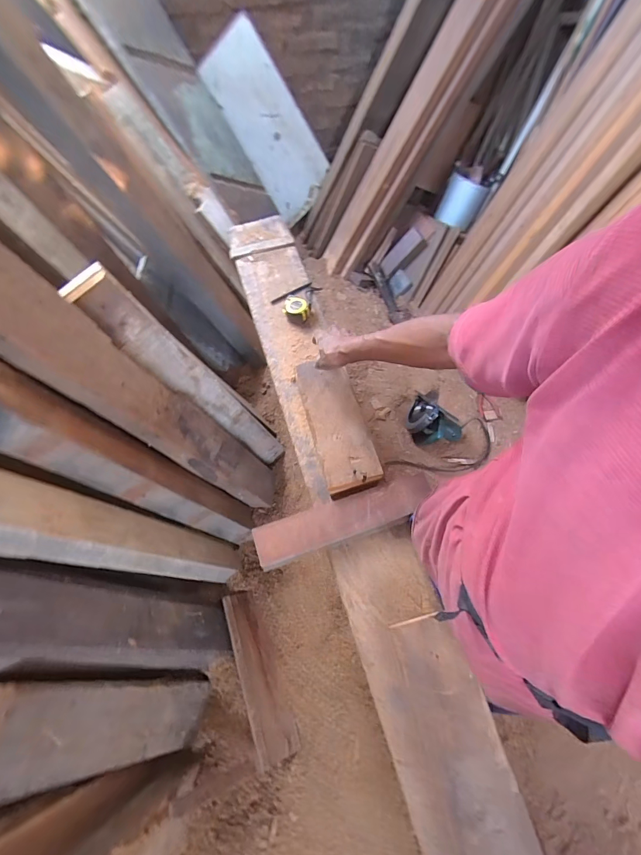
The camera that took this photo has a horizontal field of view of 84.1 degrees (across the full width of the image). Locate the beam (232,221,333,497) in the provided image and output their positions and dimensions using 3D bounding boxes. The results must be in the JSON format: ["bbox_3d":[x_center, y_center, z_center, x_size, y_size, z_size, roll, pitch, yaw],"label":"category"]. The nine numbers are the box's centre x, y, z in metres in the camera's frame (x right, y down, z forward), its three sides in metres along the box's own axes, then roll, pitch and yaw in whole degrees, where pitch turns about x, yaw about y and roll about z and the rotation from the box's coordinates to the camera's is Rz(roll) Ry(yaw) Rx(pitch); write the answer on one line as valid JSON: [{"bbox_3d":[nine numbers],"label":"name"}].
[{"bbox_3d":[-0.075,-0.258,0.953,0.187,0.055,0.898,-16,67,-8],"label":"beam"}]

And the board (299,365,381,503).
[{"bbox_3d":[0.033,-0.013,0.775,0.110,0.056,0.304,-15,69,-8],"label":"board"}]

